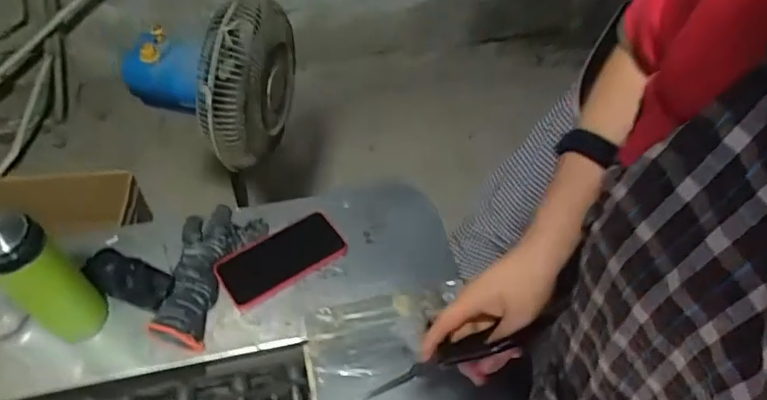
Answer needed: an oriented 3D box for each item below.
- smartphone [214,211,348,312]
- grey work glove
[{"bbox_3d":[-0.131,0.073,0.713,0.162,0.012,0.080,-31,61,-18],"label":"smartphone"},{"bbox_3d":[-0.225,0.086,0.682,0.090,0.034,0.186,13,58,9],"label":"grey work glove"}]

